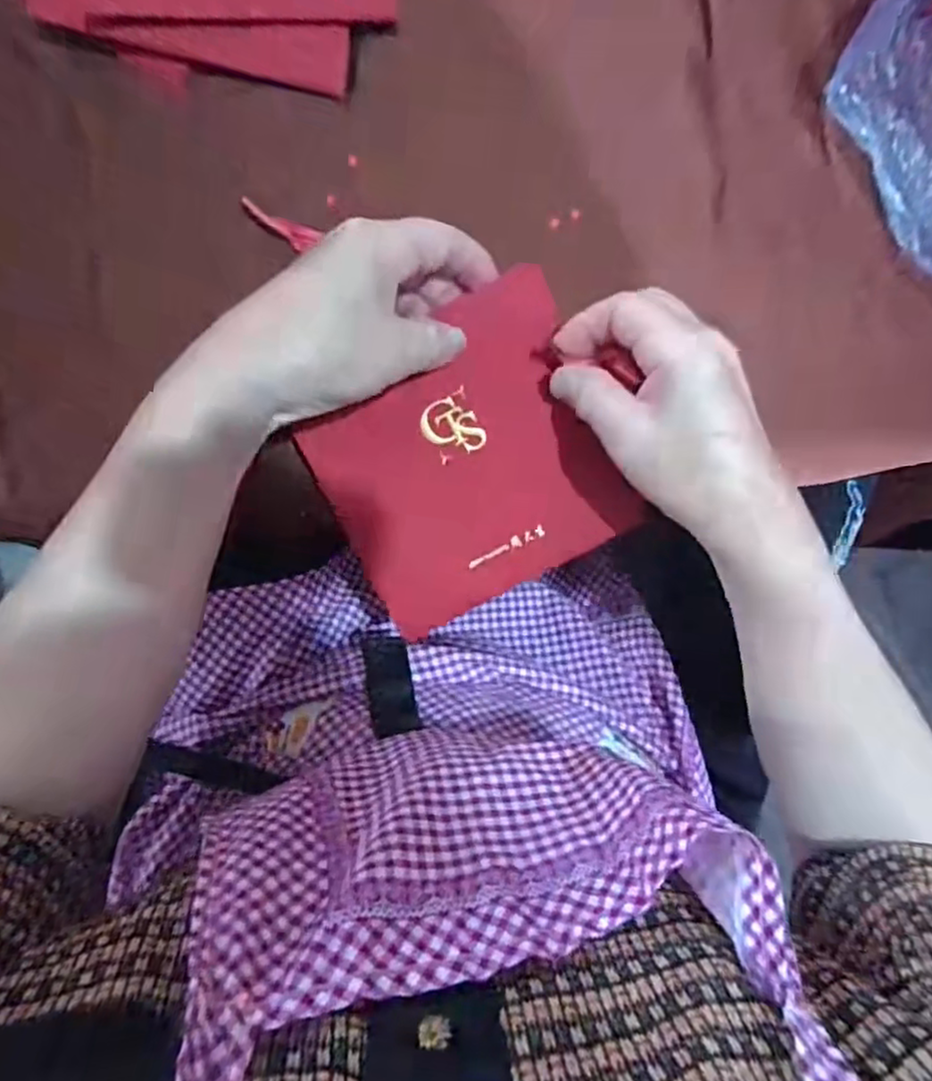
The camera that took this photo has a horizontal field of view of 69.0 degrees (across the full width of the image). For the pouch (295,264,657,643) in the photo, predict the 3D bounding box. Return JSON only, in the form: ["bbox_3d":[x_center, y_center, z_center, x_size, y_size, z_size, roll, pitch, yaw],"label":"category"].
[{"bbox_3d":[0.001,-0.036,0.333,0.135,0.010,0.134,-29,104,1],"label":"pouch"}]

